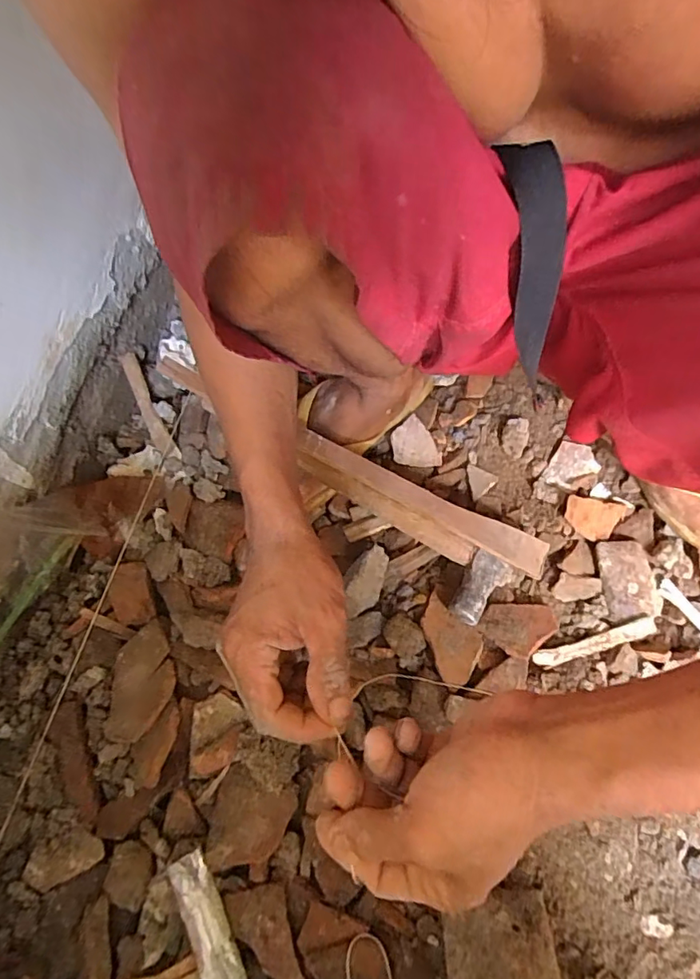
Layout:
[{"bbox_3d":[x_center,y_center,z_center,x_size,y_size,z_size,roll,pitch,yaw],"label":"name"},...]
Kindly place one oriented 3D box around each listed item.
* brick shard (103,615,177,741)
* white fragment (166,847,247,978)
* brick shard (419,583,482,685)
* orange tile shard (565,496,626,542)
[{"bbox_3d":[-0.191,0.175,0.483,0.061,0.016,0.100,3,66,5],"label":"brick shard"},{"bbox_3d":[-0.112,0.338,0.409,0.027,0.011,0.098,-27,67,-9],"label":"white fragment"},{"bbox_3d":[0.095,0.135,0.491,0.046,0.009,0.085,-17,66,-5],"label":"brick shard"},{"bbox_3d":[0.242,0.029,0.523,0.054,0.005,0.041,14,83,5],"label":"orange tile shard"}]

